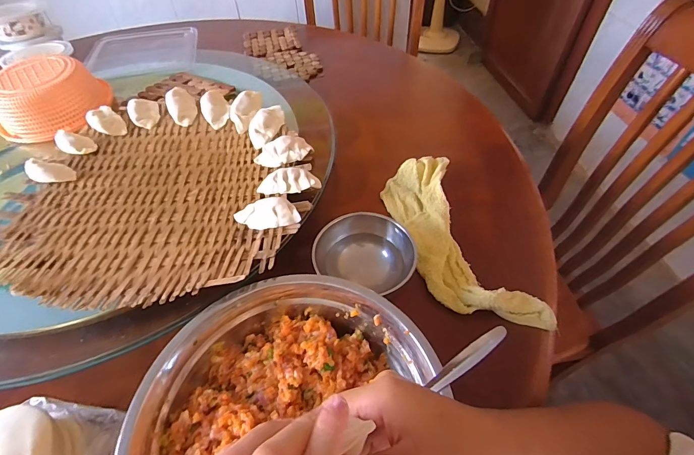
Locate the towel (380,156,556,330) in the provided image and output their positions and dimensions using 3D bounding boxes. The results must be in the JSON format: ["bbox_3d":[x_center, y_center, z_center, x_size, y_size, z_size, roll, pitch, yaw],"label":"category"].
[{"bbox_3d":[0.130,0.010,0.439,0.109,0.030,0.264,-14,51,-10],"label":"towel"}]

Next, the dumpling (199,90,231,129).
[{"bbox_3d":[-0.200,-0.180,0.532,0.041,0.037,0.055,-23,53,-17],"label":"dumpling"}]

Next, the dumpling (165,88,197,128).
[{"bbox_3d":[-0.254,-0.186,0.534,0.040,0.028,0.063,-19,52,-13],"label":"dumpling"}]

